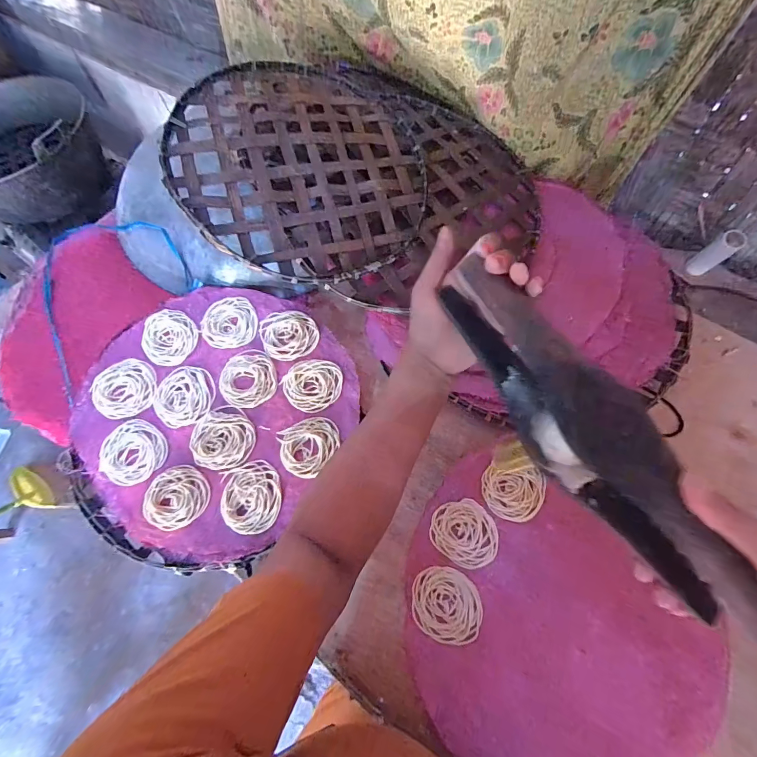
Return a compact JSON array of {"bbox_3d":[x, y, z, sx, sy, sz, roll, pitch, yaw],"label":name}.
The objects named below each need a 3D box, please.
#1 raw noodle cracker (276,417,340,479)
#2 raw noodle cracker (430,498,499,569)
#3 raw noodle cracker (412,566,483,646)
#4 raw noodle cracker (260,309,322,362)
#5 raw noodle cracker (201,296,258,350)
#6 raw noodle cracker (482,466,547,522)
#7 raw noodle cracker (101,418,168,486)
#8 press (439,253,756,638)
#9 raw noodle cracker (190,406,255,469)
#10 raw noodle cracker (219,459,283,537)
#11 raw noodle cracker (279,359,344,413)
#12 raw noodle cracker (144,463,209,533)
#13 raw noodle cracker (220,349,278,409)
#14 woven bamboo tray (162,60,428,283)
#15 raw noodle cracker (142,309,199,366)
[{"bbox_3d":[-0.085,0.083,0.475,0.073,0.012,0.067,-1,67,3],"label":"raw noodle cracker"},{"bbox_3d":[0.101,0.180,0.442,0.068,0.005,0.075,-36,70,-11],"label":"raw noodle cracker"},{"bbox_3d":[0.075,0.248,0.417,0.075,0.011,0.069,-1,67,3],"label":"raw noodle cracker"},{"bbox_3d":[-0.124,-0.063,0.525,0.074,0.004,0.075,-1,67,3],"label":"raw noodle cracker"},{"bbox_3d":[-0.205,-0.078,0.524,0.070,0.010,0.075,-1,67,3],"label":"raw noodle cracker"},{"bbox_3d":[0.162,0.137,0.451,0.071,0.005,0.059,-1,67,3],"label":"raw noodle cracker"},{"bbox_3d":[-0.305,0.090,0.470,0.078,0.004,0.073,39,75,18],"label":"raw noodle cracker"},{"bbox_3d":[0.153,0.037,0.284,0.060,0.078,0.307,-33,78,-9],"label":"press"},{"bbox_3d":[-0.195,0.075,0.480,0.076,0.008,0.077,-1,67,3],"label":"raw noodle cracker"},{"bbox_3d":[-0.152,0.142,0.455,0.068,0.005,0.081,-13,67,-2],"label":"raw noodle cracker"},{"bbox_3d":[-0.088,0.009,0.506,0.075,0.006,0.071,-1,67,3],"label":"raw noodle cracker"},{"bbox_3d":[-0.243,0.141,0.454,0.072,0.007,0.072,-1,67,3],"label":"raw noodle cracker"},{"bbox_3d":[-0.173,-0.001,0.505,0.069,0.008,0.078,-15,67,-3],"label":"raw noodle cracker"},{"bbox_3d":[-0.106,-0.297,0.536,0.334,0.033,0.342,0,75,-12],"label":"woven bamboo tray"},{"bbox_3d":[-0.285,-0.057,0.514,0.069,0.013,0.072,-1,67,3],"label":"raw noodle cracker"}]

